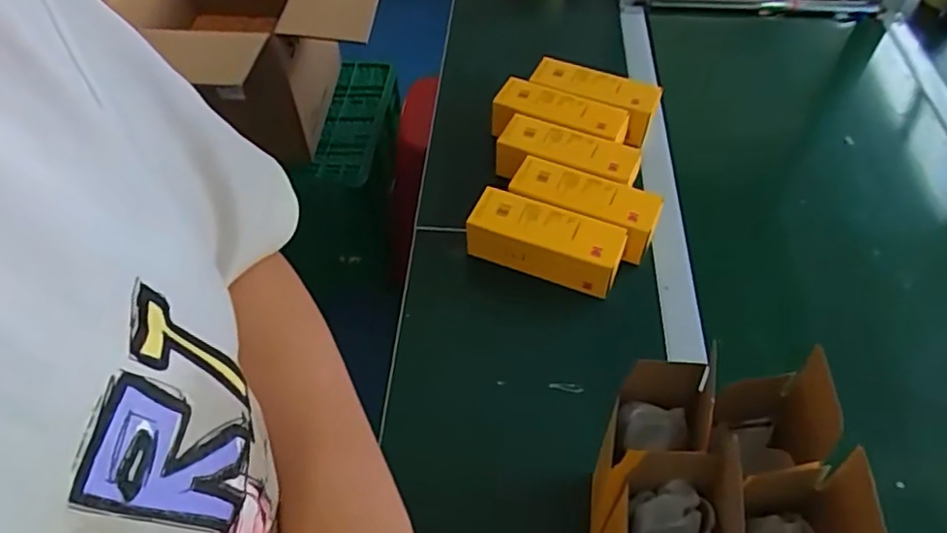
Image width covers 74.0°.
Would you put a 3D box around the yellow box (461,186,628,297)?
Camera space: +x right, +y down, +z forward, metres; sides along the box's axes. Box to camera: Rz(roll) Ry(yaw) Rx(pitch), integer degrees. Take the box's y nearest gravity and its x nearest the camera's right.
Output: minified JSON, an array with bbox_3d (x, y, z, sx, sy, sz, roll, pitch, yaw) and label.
[{"bbox_3d":[0.084,-0.030,0.737,0.177,0.058,0.066,19,54,15],"label":"yellow box"}]

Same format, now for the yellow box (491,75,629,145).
[{"bbox_3d":[0.120,-0.201,0.863,0.181,0.047,0.073,22,55,17],"label":"yellow box"}]

